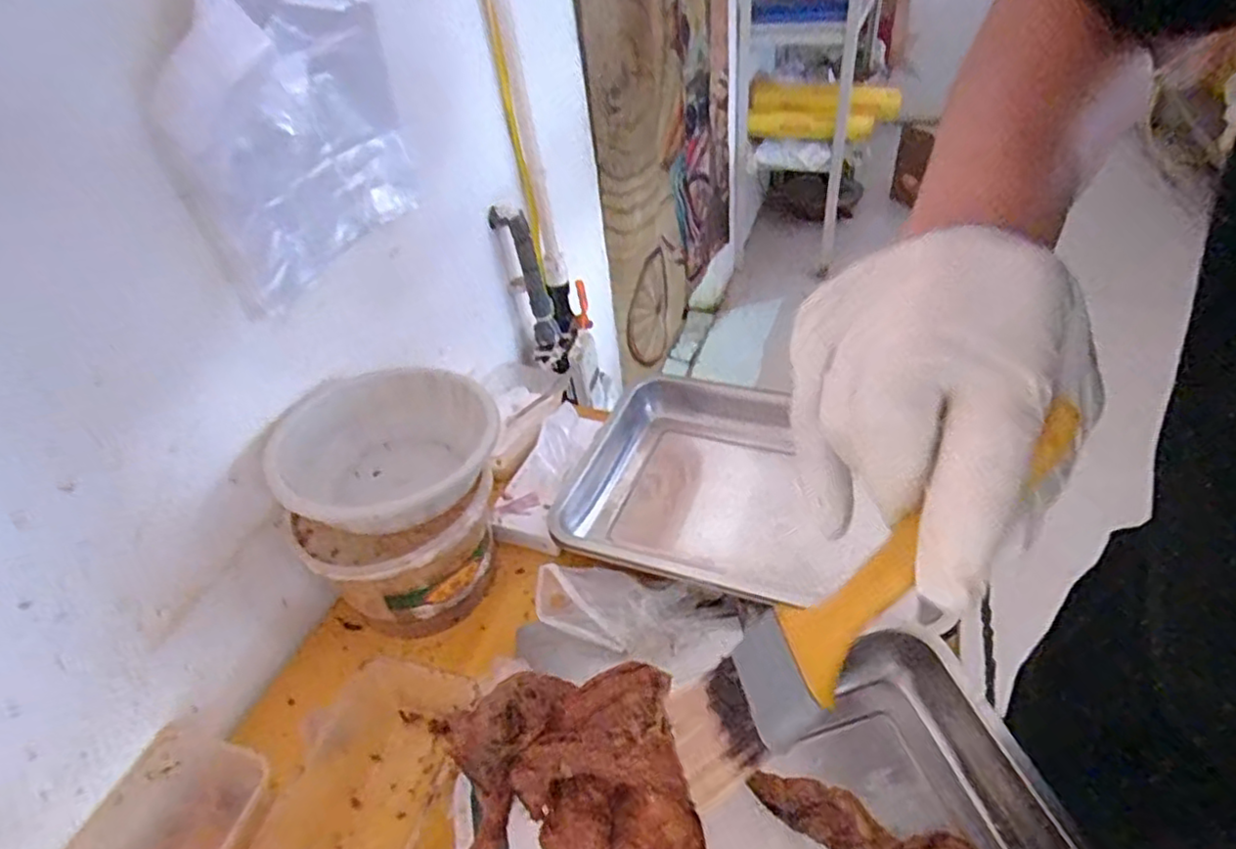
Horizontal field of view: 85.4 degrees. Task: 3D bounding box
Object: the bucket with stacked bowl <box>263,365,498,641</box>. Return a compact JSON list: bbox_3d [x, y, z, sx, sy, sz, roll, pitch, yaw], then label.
[{"bbox_3d":[-0.198,0.080,0.648,0.179,0.199,0.191,-4,41,4],"label":"bucket with stacked bowl"}]

